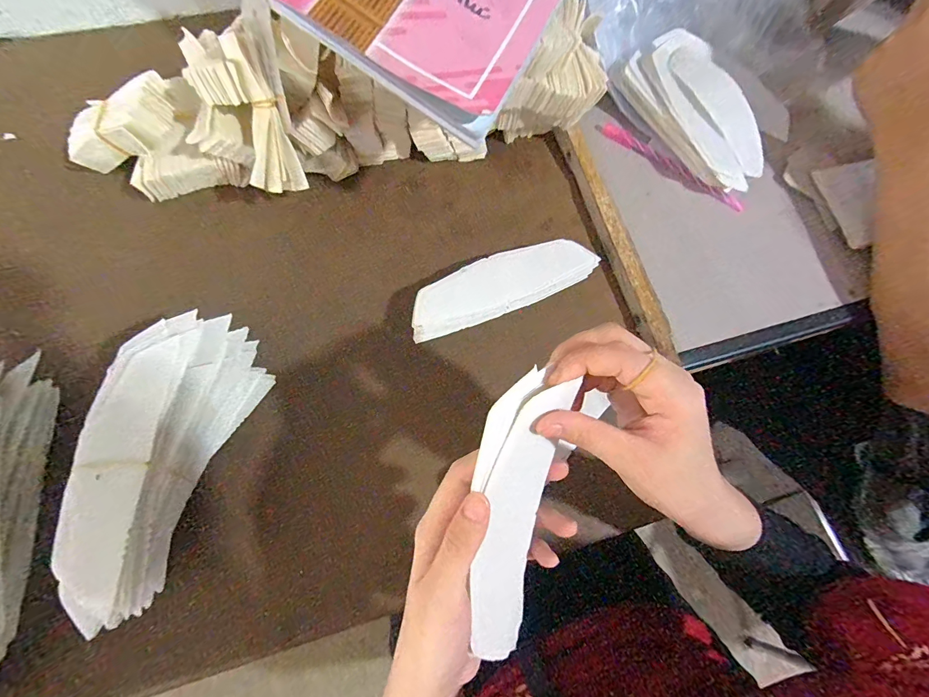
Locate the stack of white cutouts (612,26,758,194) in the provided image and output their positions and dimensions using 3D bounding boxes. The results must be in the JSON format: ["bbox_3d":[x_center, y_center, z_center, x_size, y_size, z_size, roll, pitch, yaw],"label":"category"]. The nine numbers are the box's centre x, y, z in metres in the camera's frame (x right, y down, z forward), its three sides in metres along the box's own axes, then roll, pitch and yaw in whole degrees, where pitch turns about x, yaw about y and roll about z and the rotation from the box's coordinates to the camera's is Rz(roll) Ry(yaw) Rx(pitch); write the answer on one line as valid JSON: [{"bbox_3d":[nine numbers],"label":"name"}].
[{"bbox_3d":[0.257,-0.264,0.453,0.115,0.038,0.197,-18,75,-7],"label":"stack of white cutouts"}]

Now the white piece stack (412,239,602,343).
[{"bbox_3d":[0.034,-0.061,0.401,0.184,0.037,0.054,-23,76,-8],"label":"white piece stack"}]

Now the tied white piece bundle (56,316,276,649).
[{"bbox_3d":[-0.239,0.085,0.314,0.089,0.076,0.231,13,74,2],"label":"tied white piece bundle"}]

